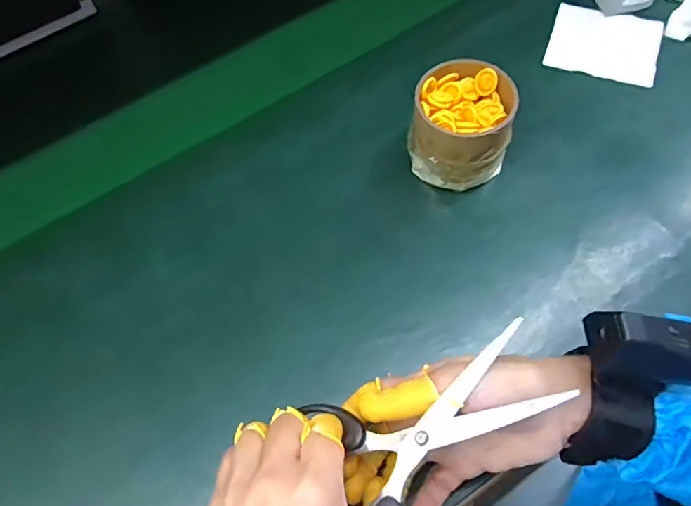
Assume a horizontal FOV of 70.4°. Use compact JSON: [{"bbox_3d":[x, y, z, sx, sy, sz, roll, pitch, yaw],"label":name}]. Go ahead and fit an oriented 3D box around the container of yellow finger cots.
[{"bbox_3d":[0.099,-0.109,0.422,0.080,0.073,0.085,-1,69,3],"label":"container of yellow finger cots"}]

